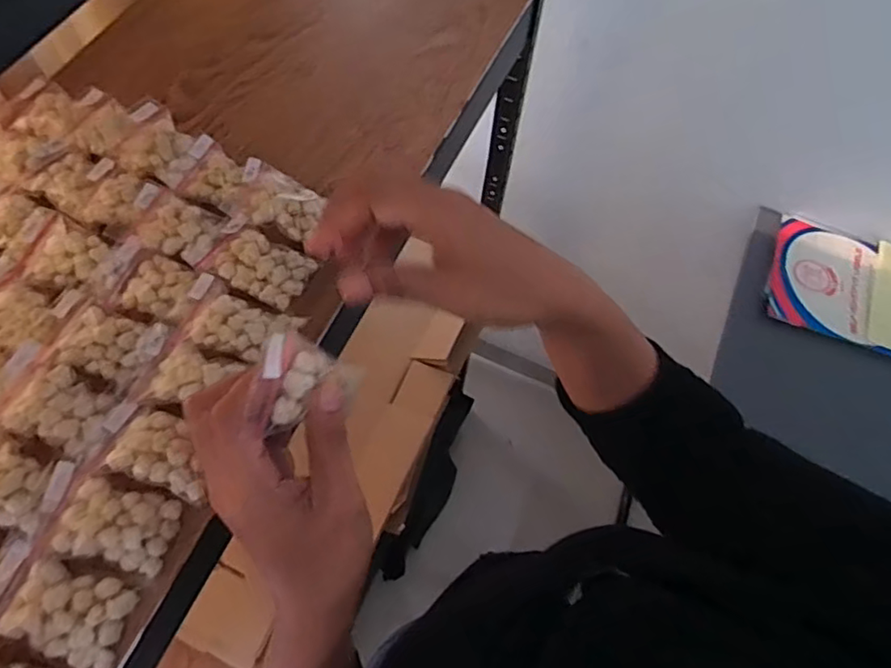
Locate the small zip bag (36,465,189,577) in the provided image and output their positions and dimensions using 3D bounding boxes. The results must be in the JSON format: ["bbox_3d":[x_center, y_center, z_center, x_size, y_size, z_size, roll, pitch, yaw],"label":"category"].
[{"bbox_3d":[-0.172,0.094,0.301,0.063,0.016,0.042,14,64,4],"label":"small zip bag"}]

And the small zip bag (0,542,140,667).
[{"bbox_3d":[-0.182,0.132,0.282,0.058,0.013,0.038,21,65,8],"label":"small zip bag"}]

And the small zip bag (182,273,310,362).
[{"bbox_3d":[-0.124,-0.007,0.352,0.064,0.013,0.042,21,65,7],"label":"small zip bag"}]

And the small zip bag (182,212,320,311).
[{"bbox_3d":[-0.122,-0.046,0.374,0.072,0.013,0.043,28,66,11],"label":"small zip bag"}]

